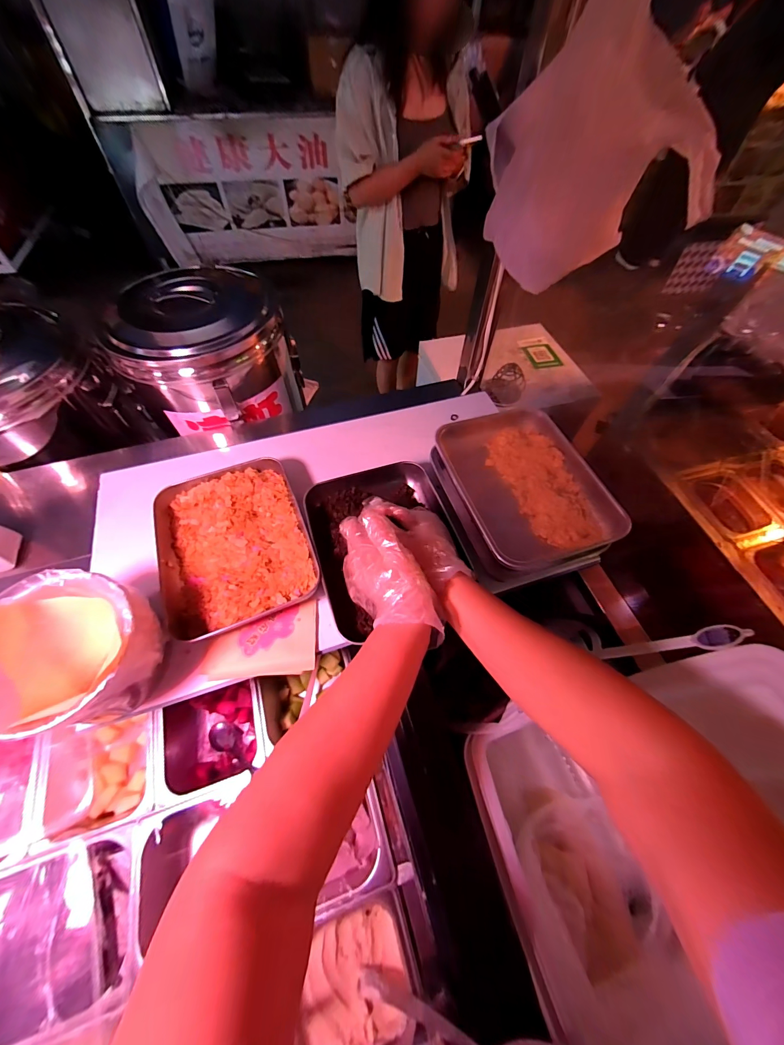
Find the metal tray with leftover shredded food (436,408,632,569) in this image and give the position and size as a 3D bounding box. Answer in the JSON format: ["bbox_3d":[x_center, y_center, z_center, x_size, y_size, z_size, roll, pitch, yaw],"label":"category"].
[{"bbox_3d":[0.200,-0.056,0.533,0.176,0.074,0.242,-16,61,-12],"label":"metal tray with leftover shredded food"}]

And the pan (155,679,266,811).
[{"bbox_3d":[-0.297,0.347,0.603,0.154,0.096,0.184,-11,60,-9],"label":"pan"}]

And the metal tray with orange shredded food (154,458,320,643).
[{"bbox_3d":[-0.229,0.029,0.527,0.203,0.041,0.263,-18,61,-12],"label":"metal tray with orange shredded food"}]

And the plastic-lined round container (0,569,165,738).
[{"bbox_3d":[-0.350,0.147,0.397,0.152,0.119,0.148,1,59,-2],"label":"plastic-lined round container"}]

